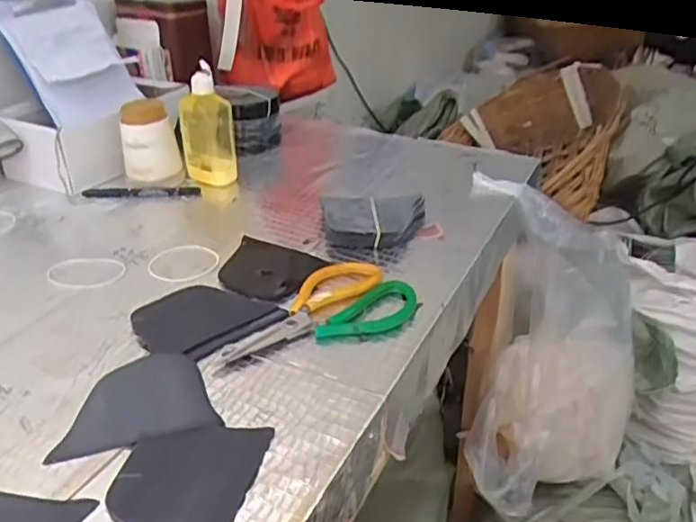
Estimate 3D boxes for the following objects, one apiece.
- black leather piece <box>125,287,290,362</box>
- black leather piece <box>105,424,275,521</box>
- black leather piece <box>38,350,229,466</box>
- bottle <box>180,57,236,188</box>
[{"bbox_3d":[-0.131,0.049,0.564,0.115,0.008,0.095,-23,37,-32],"label":"black leather piece"},{"bbox_3d":[-0.109,0.146,0.407,0.085,0.006,0.112,10,34,10],"label":"black leather piece"},{"bbox_3d":[-0.162,0.104,0.473,0.108,0.006,0.090,-10,32,-16],"label":"black leather piece"},{"bbox_3d":[-0.179,-0.161,0.794,0.068,0.147,0.051,-7,31,-10],"label":"bottle"}]

